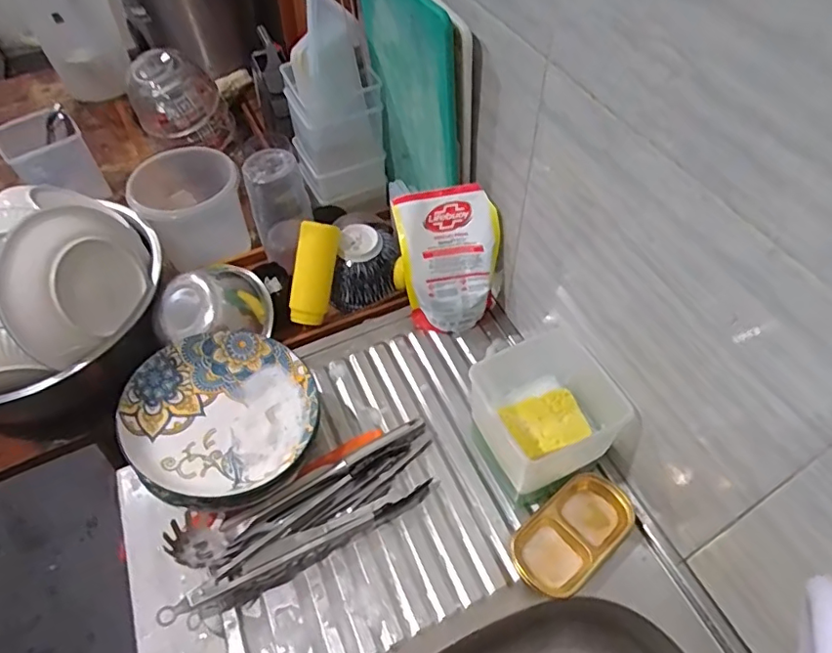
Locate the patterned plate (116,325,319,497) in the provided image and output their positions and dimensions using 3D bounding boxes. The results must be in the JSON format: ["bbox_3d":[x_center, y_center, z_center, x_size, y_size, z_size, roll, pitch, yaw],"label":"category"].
[{"bbox_3d":[-0.232,0.102,0.674,0.210,0.034,0.214,5,54,-6],"label":"patterned plate"}]

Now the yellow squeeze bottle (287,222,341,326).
[{"bbox_3d":[-0.158,-0.080,0.847,0.053,0.037,0.154,13,97,12],"label":"yellow squeeze bottle"}]

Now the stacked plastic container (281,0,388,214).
[{"bbox_3d":[-0.134,-0.354,0.903,0.141,0.314,0.137,-17,54,-10],"label":"stacked plastic container"}]

